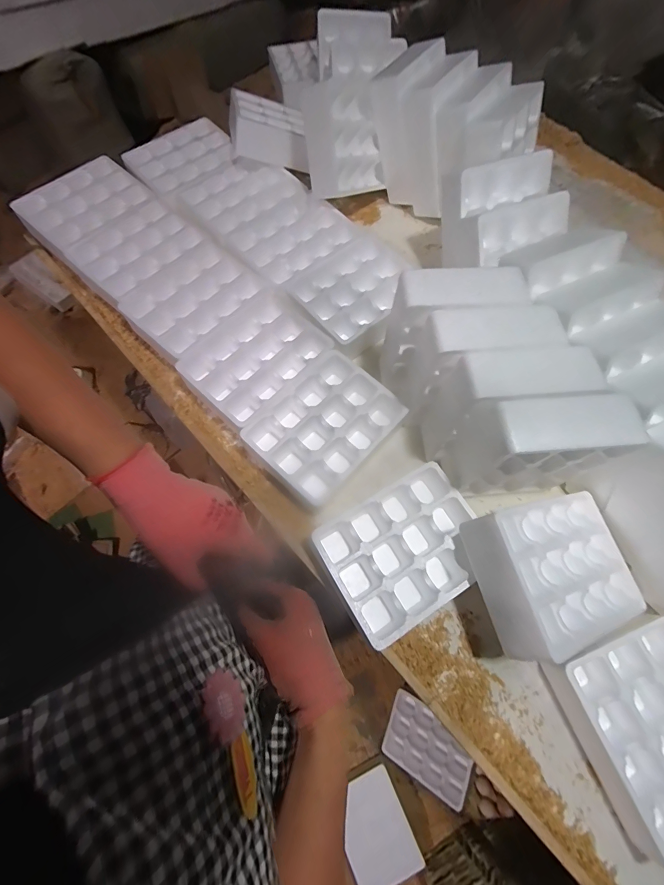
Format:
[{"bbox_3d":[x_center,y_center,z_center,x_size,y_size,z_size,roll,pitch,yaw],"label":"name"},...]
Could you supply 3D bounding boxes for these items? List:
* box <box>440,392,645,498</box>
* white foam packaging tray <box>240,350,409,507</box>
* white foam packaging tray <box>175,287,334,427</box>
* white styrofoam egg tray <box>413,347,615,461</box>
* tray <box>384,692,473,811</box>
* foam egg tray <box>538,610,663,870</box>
[{"bbox_3d":[0.285,0.011,0.561,0.194,0.210,0.076,-3,69,-2],"label":"box"},{"bbox_3d":[-0.011,-0.024,0.674,0.191,0.069,0.237,40,73,13],"label":"white foam packaging tray"},{"bbox_3d":[-0.144,-0.155,0.716,0.189,0.053,0.243,41,73,13],"label":"white foam packaging tray"},{"bbox_3d":[0.258,-0.057,0.594,0.185,0.223,0.089,-8,69,-6],"label":"white styrofoam egg tray"},{"bbox_3d":[0.275,0.874,1.087,0.245,0.039,0.187,8,75,43],"label":"tray"},{"bbox_3d":[0.443,0.393,0.521,0.185,0.072,0.252,-21,71,-9],"label":"foam egg tray"}]

